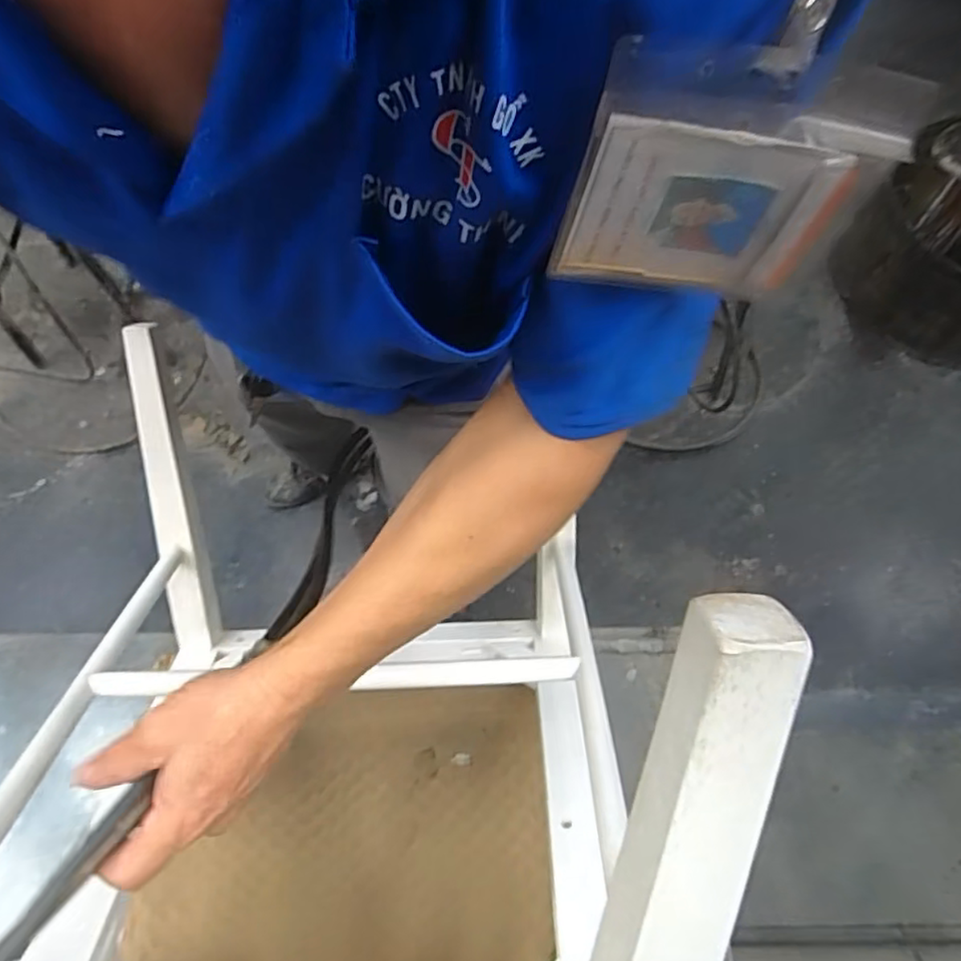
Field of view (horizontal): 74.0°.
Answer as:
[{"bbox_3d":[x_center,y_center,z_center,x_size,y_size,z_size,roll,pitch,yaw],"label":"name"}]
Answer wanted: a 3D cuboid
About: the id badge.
[{"bbox_3d":[0.077,-0.097,0.214,0.091,0.077,0.014,7,61,-8],"label":"id badge"}]

